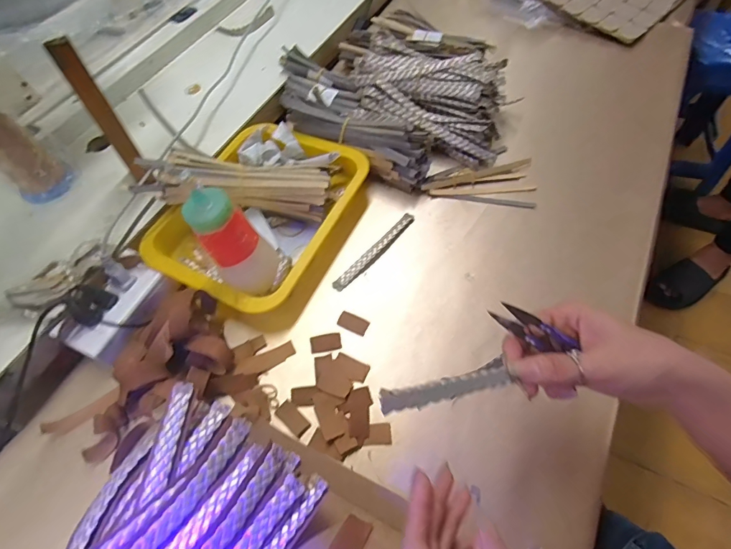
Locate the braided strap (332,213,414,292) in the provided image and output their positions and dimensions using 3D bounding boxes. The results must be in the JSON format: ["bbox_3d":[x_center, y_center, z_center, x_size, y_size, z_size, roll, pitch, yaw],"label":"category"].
[{"bbox_3d":[0.013,-0.029,0.503,0.016,0.008,0.136,37,67,22],"label":"braided strap"}]

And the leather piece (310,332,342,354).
[{"bbox_3d":[-0.043,0.074,0.449,0.033,0.004,0.020,-10,59,-3],"label":"leather piece"}]

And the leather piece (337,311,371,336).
[{"bbox_3d":[-0.014,0.054,0.457,0.033,0.004,0.019,23,63,16],"label":"leather piece"}]

